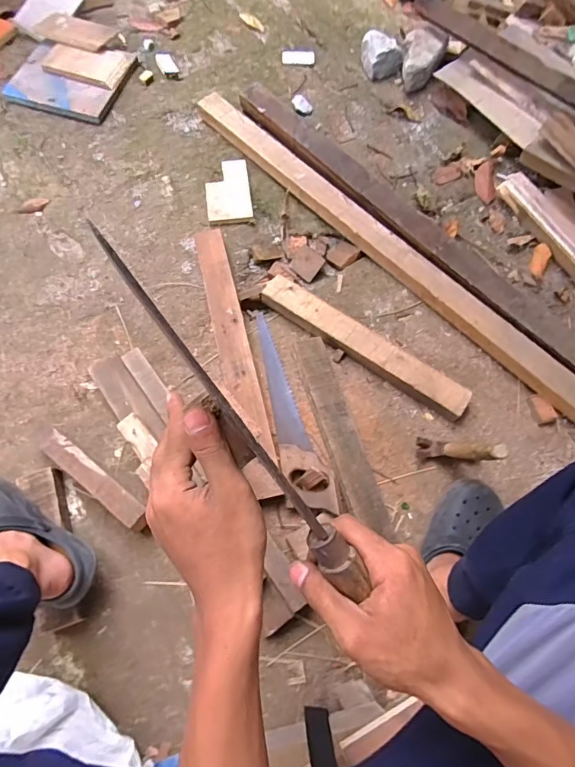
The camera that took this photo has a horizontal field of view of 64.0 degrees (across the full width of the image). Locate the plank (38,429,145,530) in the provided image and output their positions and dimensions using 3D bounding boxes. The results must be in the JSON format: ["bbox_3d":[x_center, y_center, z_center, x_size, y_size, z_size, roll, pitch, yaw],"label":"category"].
[{"bbox_3d":[-0.323,0.162,0.772,0.218,0.021,0.039,37,72,11],"label":"plank"}]

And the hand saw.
[{"bbox_3d":[0.011,0.041,0.864,0.083,0.026,0.410,-16,65,9],"label":"hand saw"}]

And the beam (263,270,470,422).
[{"bbox_3d":[0.149,-0.079,0.913,0.445,0.044,0.067,33,71,9],"label":"beam"}]

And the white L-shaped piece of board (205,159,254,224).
[{"bbox_3d":[-0.137,-0.446,1.064,0.103,0.015,0.168,-8,70,-6],"label":"white L-shaped piece of board"}]

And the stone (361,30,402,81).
[{"bbox_3d":[0.247,-0.863,1.213,0.111,0.075,0.081,11,69,2],"label":"stone"}]

